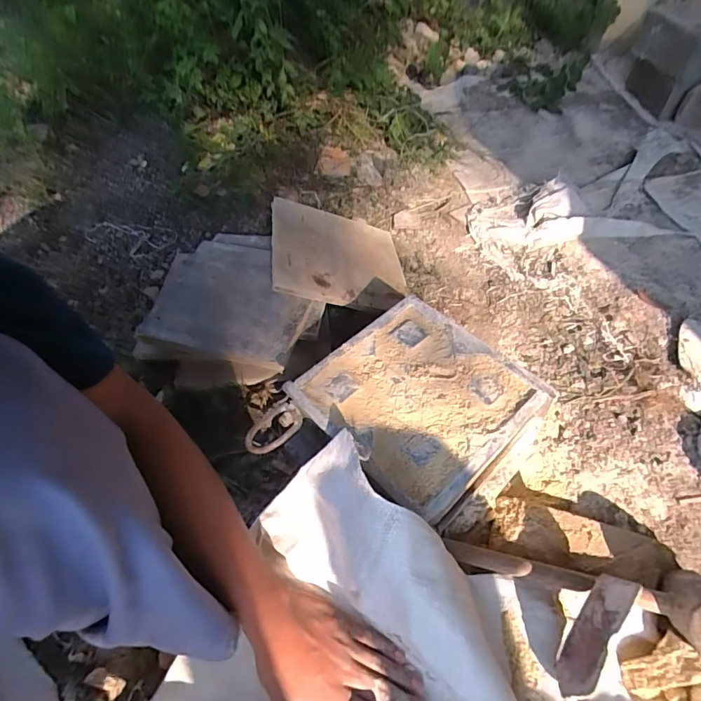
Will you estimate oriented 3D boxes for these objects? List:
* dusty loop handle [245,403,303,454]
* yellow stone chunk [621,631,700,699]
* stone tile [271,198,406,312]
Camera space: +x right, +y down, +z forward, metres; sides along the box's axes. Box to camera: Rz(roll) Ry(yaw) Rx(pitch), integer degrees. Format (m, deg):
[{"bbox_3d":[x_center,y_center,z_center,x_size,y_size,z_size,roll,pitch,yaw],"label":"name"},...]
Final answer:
[{"bbox_3d":[-0.101,0.102,0.572,0.045,0.016,0.078,43,73,13],"label":"dusty loop handle"},{"bbox_3d":[0.313,0.317,0.441,0.078,0.026,0.040,-45,50,20],"label":"yellow stone chunk"},{"bbox_3d":[-0.021,-0.174,0.800,0.242,0.016,0.243,10,50,-21],"label":"stone tile"}]

